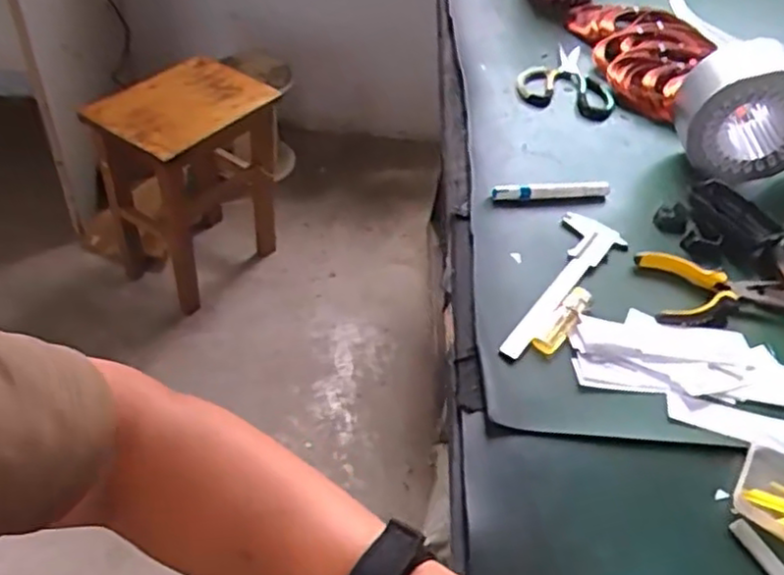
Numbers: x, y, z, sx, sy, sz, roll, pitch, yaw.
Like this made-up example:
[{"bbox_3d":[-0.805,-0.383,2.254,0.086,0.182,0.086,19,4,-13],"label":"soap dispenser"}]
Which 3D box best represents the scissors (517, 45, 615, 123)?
[{"bbox_3d":[0.253,-0.289,0.960,0.130,0.013,0.165,23,47,13],"label":"scissors"}]

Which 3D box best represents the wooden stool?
[{"bbox_3d":[-0.440,-0.225,1.521,0.243,0.456,0.313,34,51,23],"label":"wooden stool"}]

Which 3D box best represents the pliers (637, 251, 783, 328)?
[{"bbox_3d":[0.326,0.002,0.680,0.147,0.013,0.094,4,46,-6],"label":"pliers"}]

